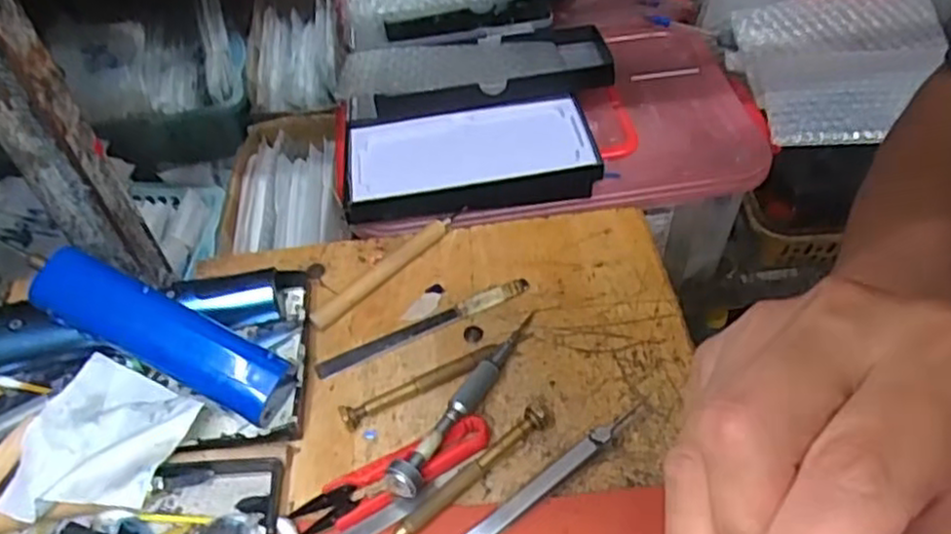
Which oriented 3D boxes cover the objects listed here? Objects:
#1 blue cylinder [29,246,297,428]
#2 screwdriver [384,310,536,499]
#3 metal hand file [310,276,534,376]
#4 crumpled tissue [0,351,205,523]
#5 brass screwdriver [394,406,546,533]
[{"bbox_3d":[-0.153,0.034,0.353,0.130,0.025,0.032,29,54,-1],"label":"blue cylinder"},{"bbox_3d":[-0.004,0.067,0.359,0.016,0.016,0.116,24,46,22],"label":"screwdriver"},{"bbox_3d":[-0.028,0.033,0.406,0.129,0.008,0.012,-21,52,-15],"label":"metal hand file"},{"bbox_3d":[-0.180,0.084,0.342,0.082,0.033,0.081,17,52,16],"label":"crumpled tissue"},{"bbox_3d":[-0.008,0.102,0.335,0.109,0.007,0.009,-35,57,-25],"label":"brass screwdriver"}]

